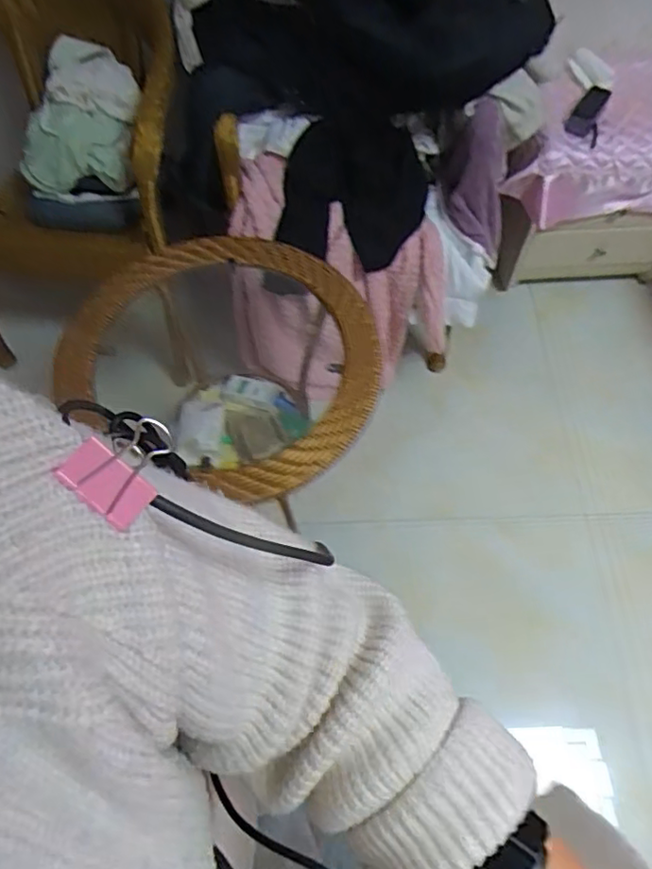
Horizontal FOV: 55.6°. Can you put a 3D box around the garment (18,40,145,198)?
[{"bbox_3d":[-0.546,-0.736,1.436,0.252,0.169,0.306,8,62,4],"label":"garment"}]

